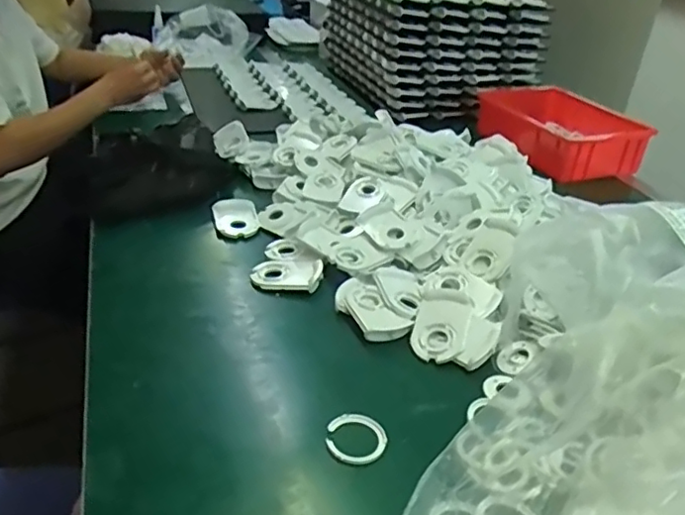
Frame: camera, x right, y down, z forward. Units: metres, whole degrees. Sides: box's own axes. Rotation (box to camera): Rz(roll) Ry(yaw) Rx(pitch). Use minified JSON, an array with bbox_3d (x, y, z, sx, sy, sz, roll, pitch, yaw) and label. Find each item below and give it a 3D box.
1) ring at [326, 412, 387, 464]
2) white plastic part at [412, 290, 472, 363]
[{"bbox_3d":[0.012,0.154,0.518,0.050,0.004,0.049,1,34,-1],"label":"ring"},{"bbox_3d":[0.107,0.076,0.640,0.062,0.015,0.088,6,49,23],"label":"white plastic part"}]

